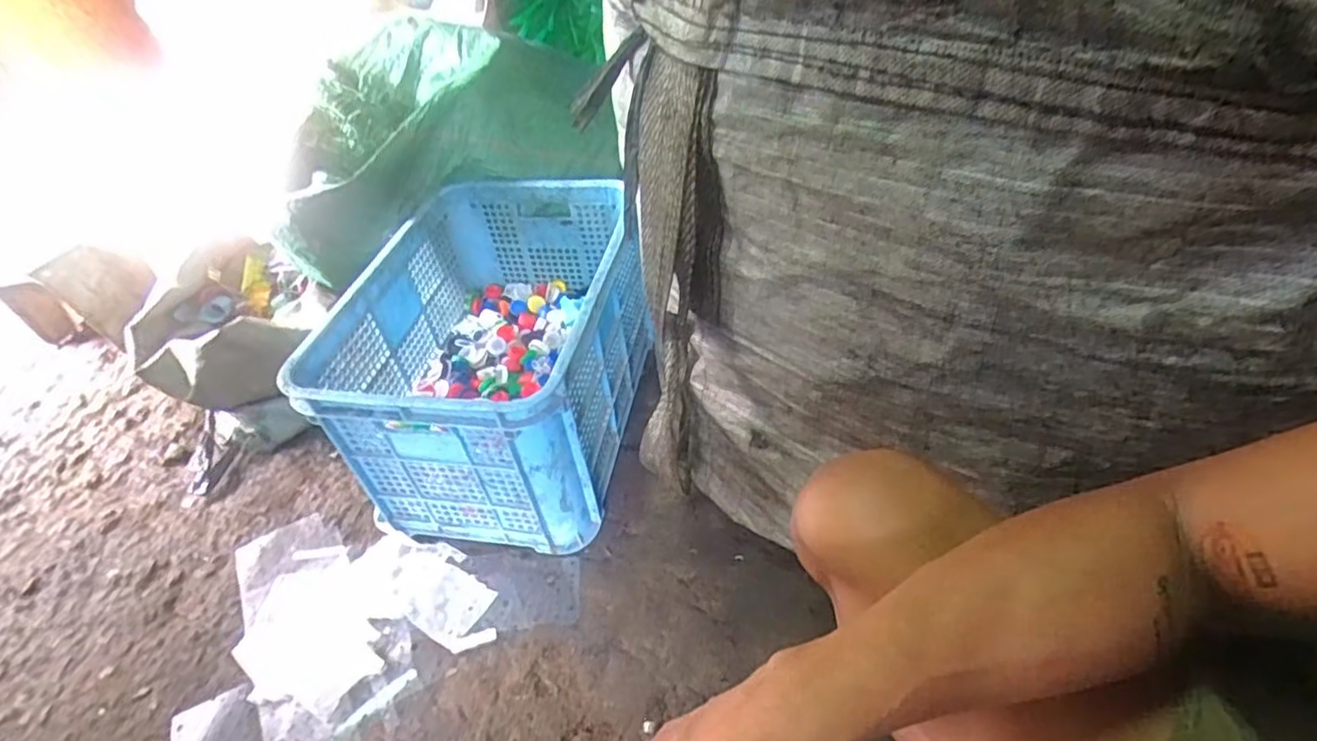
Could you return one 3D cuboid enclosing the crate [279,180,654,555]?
[{"bbox_3d":[-0.232,-0.011,1.039,0.364,0.348,0.493,3,43,9],"label":"crate"}]

